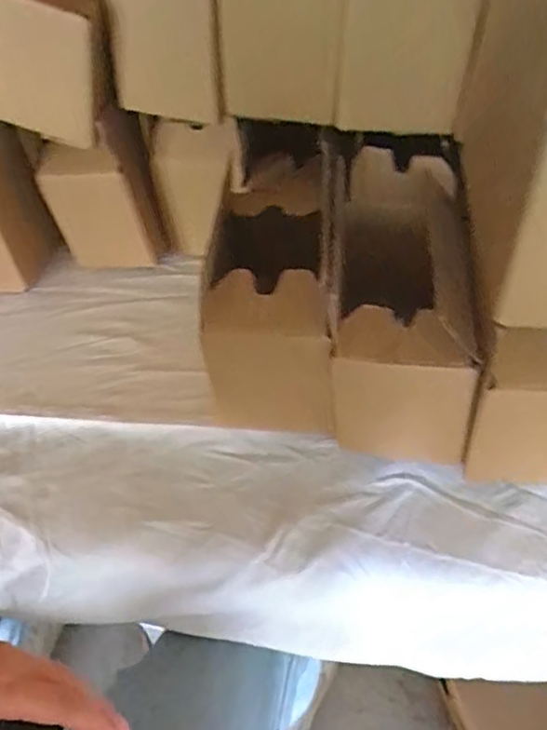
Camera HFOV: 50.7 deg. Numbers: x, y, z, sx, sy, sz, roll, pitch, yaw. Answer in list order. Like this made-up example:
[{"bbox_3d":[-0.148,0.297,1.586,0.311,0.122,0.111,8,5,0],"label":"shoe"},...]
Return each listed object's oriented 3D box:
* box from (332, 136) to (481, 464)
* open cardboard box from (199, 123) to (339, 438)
[{"bbox_3d":[0.094,-0.059,0.455,0.096,0.134,0.222,3,49,3],"label":"box"},{"bbox_3d":[0.008,-0.086,0.494,0.090,0.154,0.253,5,49,5],"label":"open cardboard box"}]

